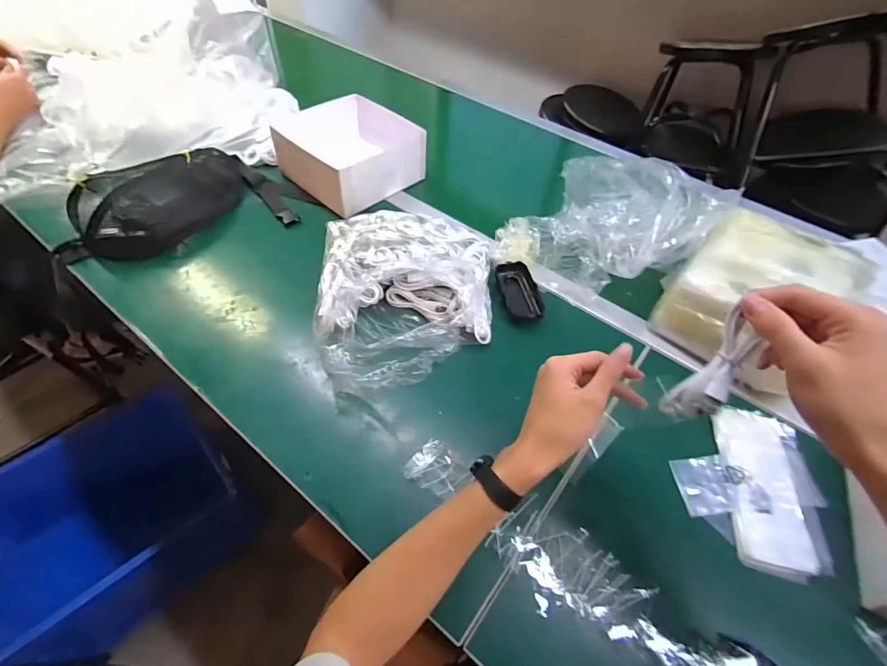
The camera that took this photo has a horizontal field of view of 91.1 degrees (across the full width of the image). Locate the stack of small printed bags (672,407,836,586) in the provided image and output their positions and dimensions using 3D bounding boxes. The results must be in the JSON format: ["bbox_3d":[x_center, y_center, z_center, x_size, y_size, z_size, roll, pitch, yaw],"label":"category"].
[{"bbox_3d":[0.342,0.169,0.490,0.144,0.012,0.180,0,53,7],"label":"stack of small printed bags"}]

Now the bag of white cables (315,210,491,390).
[{"bbox_3d":[-0.052,-0.061,0.611,0.245,0.083,0.290,0,52,-4],"label":"bag of white cables"}]

